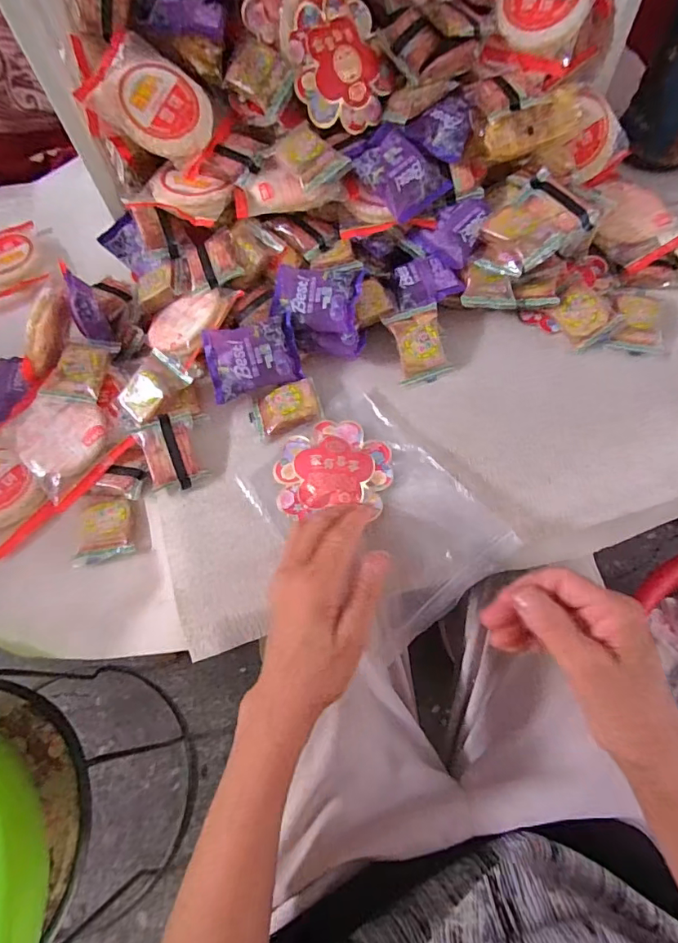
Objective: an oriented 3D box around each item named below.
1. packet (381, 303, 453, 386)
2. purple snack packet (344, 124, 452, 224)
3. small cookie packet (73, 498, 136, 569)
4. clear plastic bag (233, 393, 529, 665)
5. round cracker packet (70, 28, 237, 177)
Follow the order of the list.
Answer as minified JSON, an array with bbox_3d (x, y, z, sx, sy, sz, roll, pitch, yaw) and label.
[{"bbox_3d":[0.075,-0.118,0.445,0.049,0.013,0.066,-17,90,1],"label":"packet"},{"bbox_3d":[0.054,-0.274,0.437,0.083,0.023,0.064,42,82,4],"label":"purple snack packet"},{"bbox_3d":[-0.203,0.049,0.415,0.048,0.012,0.056,-11,66,-6],"label":"small cookie packet"},{"bbox_3d":[0.026,0.024,0.387,0.140,0.036,0.195,-37,71,-16],"label":"clear plastic bag"},{"bbox_3d":[-0.157,-0.320,0.421,0.111,0.017,0.083,33,82,-12],"label":"round cracker packet"}]

